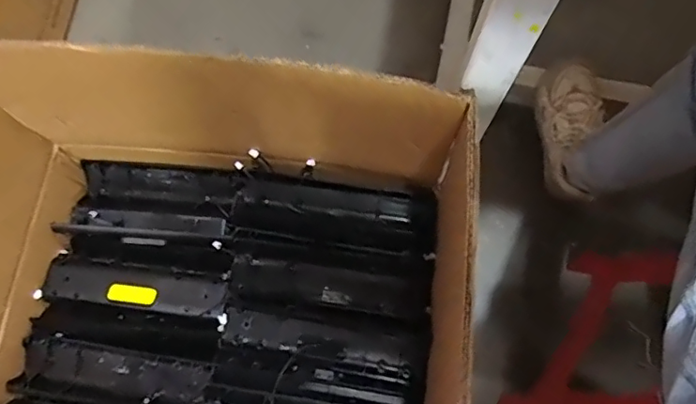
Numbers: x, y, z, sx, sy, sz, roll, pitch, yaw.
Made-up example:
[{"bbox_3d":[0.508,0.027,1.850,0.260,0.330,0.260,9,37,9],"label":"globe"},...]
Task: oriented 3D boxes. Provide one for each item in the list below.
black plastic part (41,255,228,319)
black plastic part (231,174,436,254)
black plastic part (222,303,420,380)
[{"bbox_3d":[-0.289,0.114,0.748,0.246,0.033,0.055,8,76,4],"label":"black plastic part"},{"bbox_3d":[-0.019,0.015,0.736,0.258,0.027,0.085,6,76,3],"label":"black plastic part"},{"bbox_3d":[-0.032,0.168,0.678,0.233,0.025,0.058,9,76,4],"label":"black plastic part"}]

